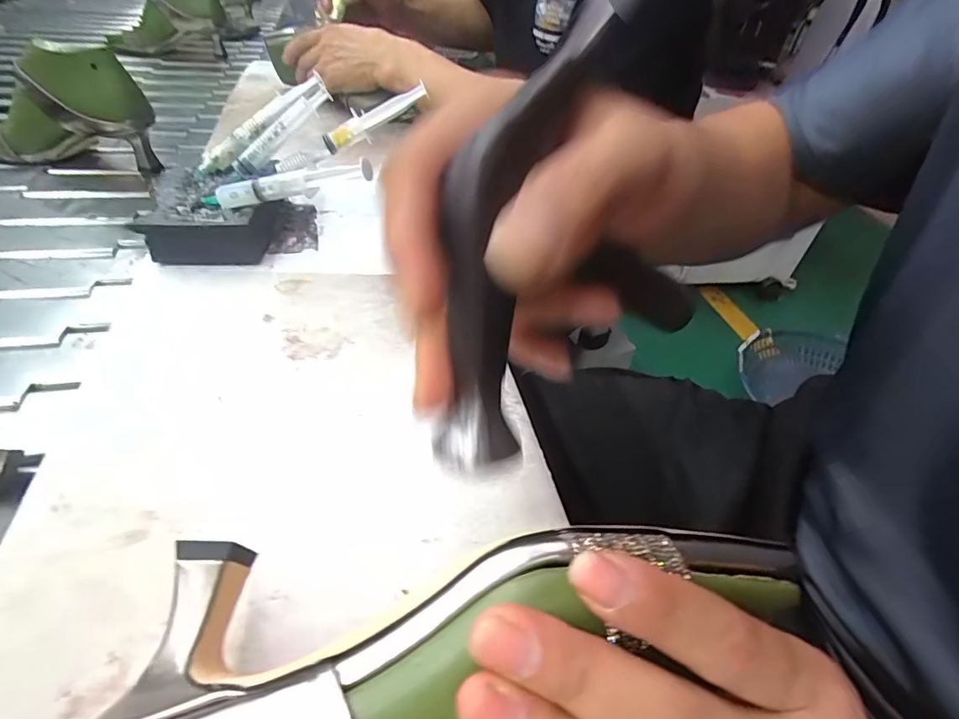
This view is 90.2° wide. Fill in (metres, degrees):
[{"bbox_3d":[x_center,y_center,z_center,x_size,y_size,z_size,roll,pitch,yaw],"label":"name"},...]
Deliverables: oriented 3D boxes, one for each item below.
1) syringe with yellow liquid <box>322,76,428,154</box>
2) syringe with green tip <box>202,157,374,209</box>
[{"bbox_3d":[-0.087,-0.192,0.382,0.082,0.021,0.011,-28,48,4],"label":"syringe with yellow liquid"},{"bbox_3d":[-0.145,-0.127,0.350,0.146,0.018,0.013,-4,41,17],"label":"syringe with green tip"}]

